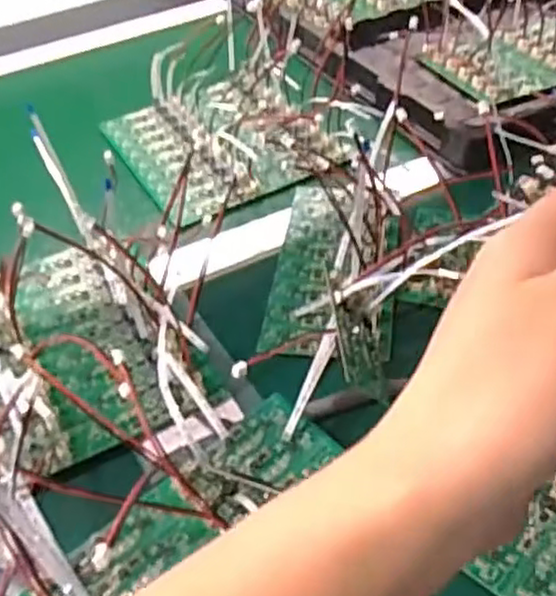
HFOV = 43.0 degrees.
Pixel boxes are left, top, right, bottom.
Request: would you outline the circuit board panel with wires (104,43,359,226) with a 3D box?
[{"bbox_3d":[-0.059,-0.159,0.636,0.158,0.048,0.203,-25,46,-18],"label":"circuit board panel with wires"}]

